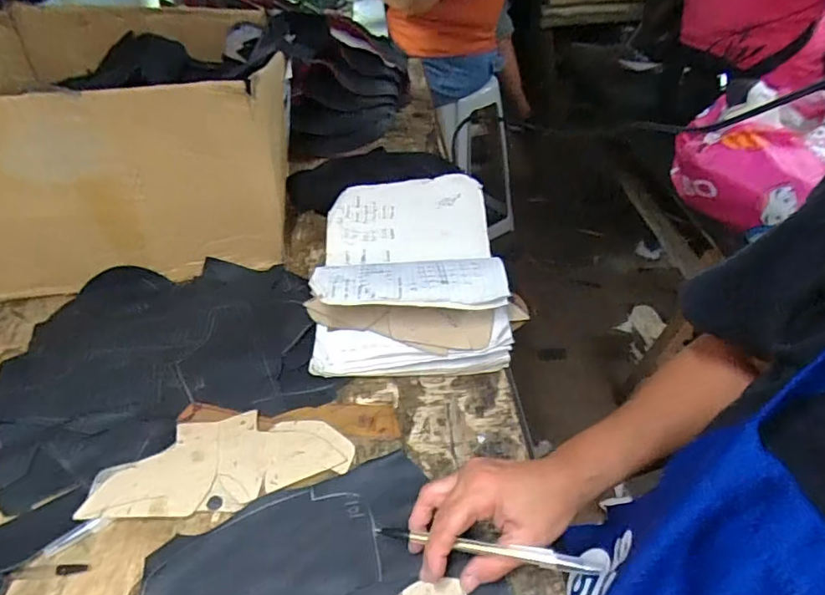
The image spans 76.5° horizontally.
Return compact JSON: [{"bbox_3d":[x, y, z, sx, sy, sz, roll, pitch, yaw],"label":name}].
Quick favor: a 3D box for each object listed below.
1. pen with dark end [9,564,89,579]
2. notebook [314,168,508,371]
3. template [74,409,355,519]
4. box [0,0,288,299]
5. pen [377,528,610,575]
[{"bbox_3d":[-0.271,0.204,0.393,0.052,0.007,0.010,-2,40,-3],"label":"pen with dark end"},{"bbox_3d":[-0.004,-0.034,0.599,0.202,0.083,0.259,-3,40,0],"label":"notebook"},{"bbox_3d":[-0.163,0.140,0.456,0.206,0.010,0.087,-11,41,-13],"label":"template"},{"bbox_3d":[-0.384,-0.214,0.691,0.415,0.237,0.379,-8,40,-9],"label":"box"},{"bbox_3d":[0.048,0.172,0.358,0.151,0.011,0.009,1,38,19],"label":"pen"}]

